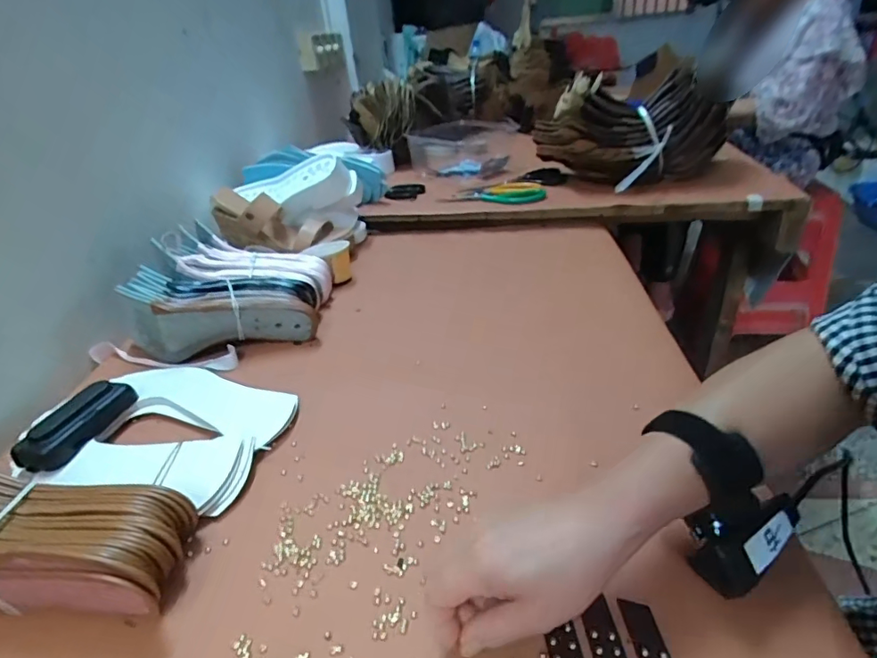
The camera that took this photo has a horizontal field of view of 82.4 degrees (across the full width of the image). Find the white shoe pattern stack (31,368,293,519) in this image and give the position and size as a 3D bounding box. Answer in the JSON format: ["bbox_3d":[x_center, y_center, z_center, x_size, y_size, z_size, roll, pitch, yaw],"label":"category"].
[{"bbox_3d":[-0.250,0.096,0.488,0.197,0.020,0.157,5,32,12],"label":"white shoe pattern stack"}]

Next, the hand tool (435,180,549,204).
[{"bbox_3d":[0.109,-0.257,0.944,0.182,0.025,0.105,5,33,17],"label":"hand tool"}]

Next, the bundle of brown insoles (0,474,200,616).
[{"bbox_3d":[-0.296,0.149,0.352,0.242,0.081,0.086,1,31,6],"label":"bundle of brown insoles"}]

